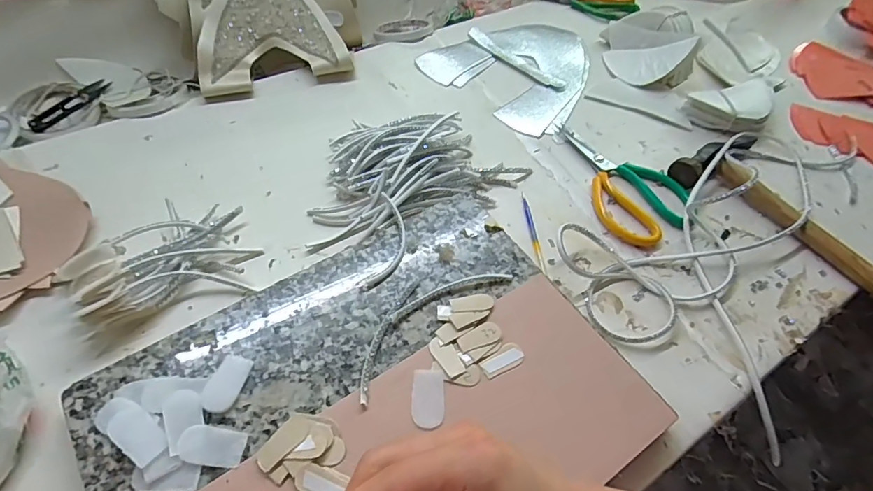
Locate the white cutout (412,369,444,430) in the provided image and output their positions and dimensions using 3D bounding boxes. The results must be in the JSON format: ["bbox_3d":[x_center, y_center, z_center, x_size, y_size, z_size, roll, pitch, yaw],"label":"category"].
[{"bbox_3d":[-0.006,0.116,0.353,0.024,0.004,0.043,3,55,-4],"label":"white cutout"}]

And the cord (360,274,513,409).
[{"bbox_3d":[-0.009,0.062,0.393,0.169,0.005,0.046,-38,66,-26],"label":"cord"}]

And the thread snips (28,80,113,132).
[{"bbox_3d":[-0.435,-0.168,0.548,0.022,0.009,0.100,28,57,14],"label":"thread snips"}]

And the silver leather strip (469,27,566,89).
[{"bbox_3d":[0.110,-0.265,0.657,0.026,0.007,0.169,-38,66,-26],"label":"silver leather strip"}]

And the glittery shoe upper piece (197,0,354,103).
[{"bbox_3d":[-0.217,-0.270,0.582,0.177,0.023,0.143,-20,93,-19],"label":"glittery shoe upper piece"}]

